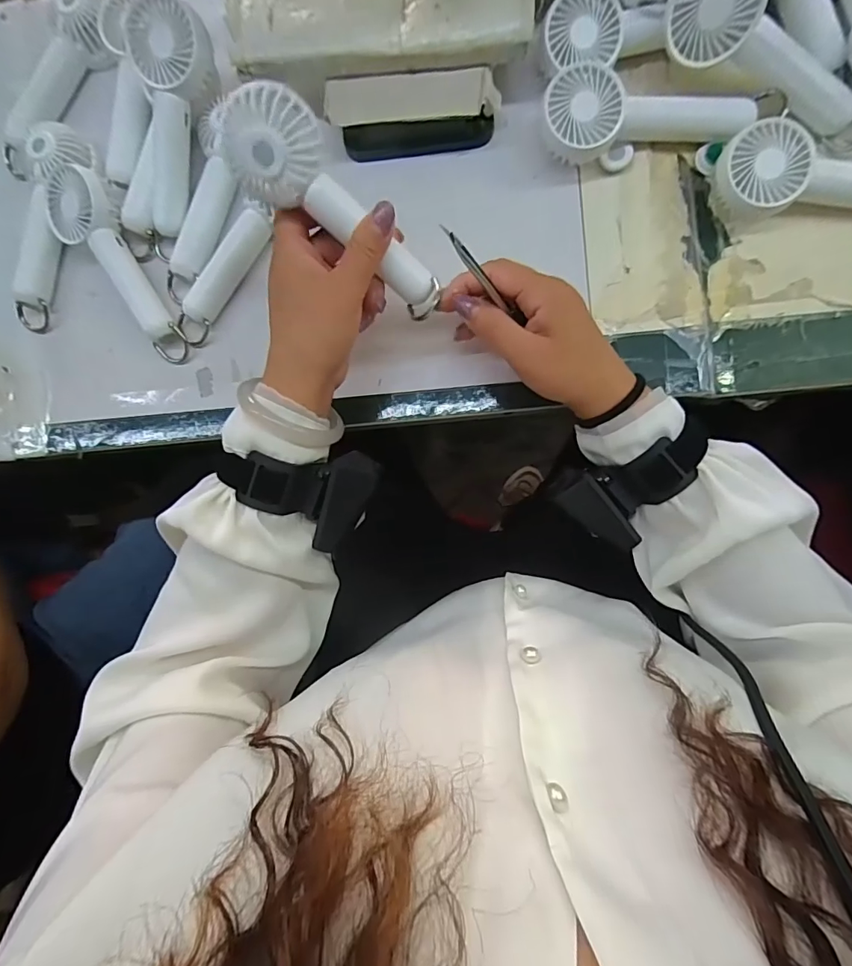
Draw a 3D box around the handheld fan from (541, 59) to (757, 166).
[{"bbox_3d":[0.151,-0.263,0.331,0.133,0.039,0.057,-8,86,5],"label":"handheld fan"}]

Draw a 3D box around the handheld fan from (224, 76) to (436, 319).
[{"bbox_3d":[-0.049,-0.163,0.281,0.149,0.025,0.051,35,91,-31],"label":"handheld fan"}]

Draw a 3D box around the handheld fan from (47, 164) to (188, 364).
[{"bbox_3d":[-0.240,-0.173,0.362,0.052,0.045,0.160,-37,84,3],"label":"handheld fan"}]

